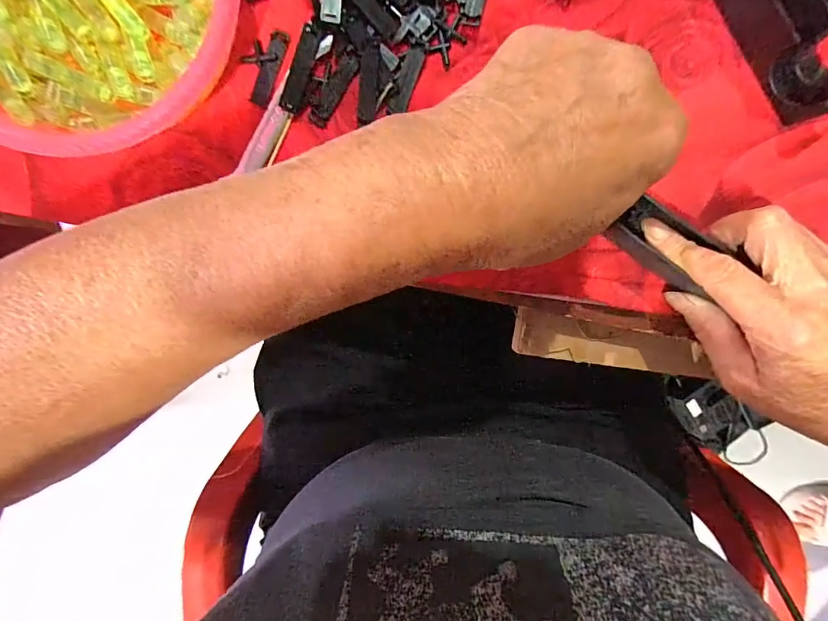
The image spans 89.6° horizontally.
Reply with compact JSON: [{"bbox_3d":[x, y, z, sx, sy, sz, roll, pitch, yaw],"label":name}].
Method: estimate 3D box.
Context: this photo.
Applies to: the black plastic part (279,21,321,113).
[{"bbox_3d":[-0.064,-0.136,0.235,0.011,0.004,0.047,21,98,-5],"label":"black plastic part"}]

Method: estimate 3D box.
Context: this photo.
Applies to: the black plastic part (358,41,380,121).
[{"bbox_3d":[-0.026,-0.130,0.236,0.010,0.004,0.041,5,99,-2],"label":"black plastic part"}]

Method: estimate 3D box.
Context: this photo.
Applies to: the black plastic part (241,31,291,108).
[{"bbox_3d":[-0.086,-0.139,0.236,0.020,0.004,0.041,22,98,-5],"label":"black plastic part"}]

